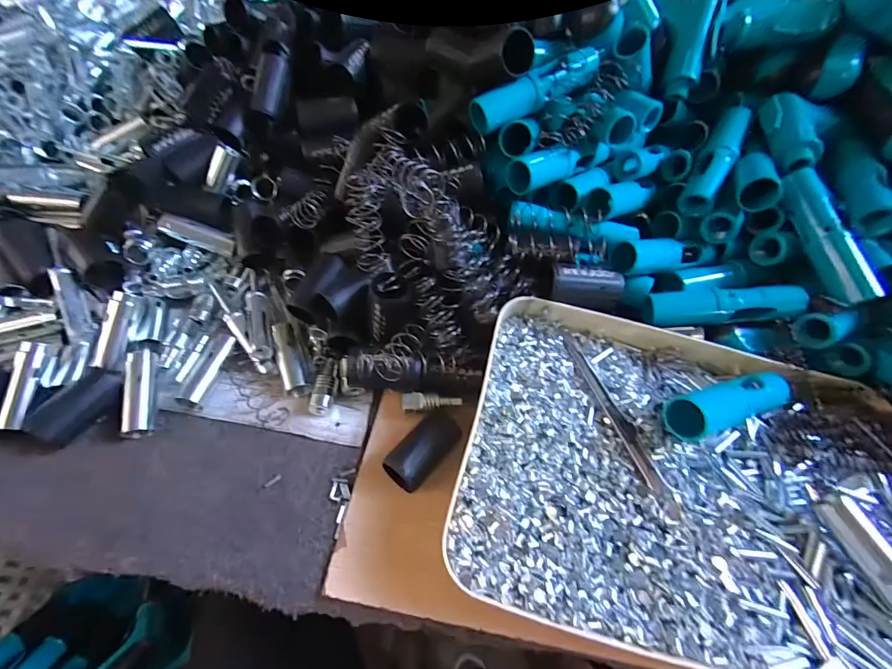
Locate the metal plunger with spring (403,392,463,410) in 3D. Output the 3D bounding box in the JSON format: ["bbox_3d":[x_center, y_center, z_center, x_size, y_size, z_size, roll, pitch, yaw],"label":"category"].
[{"bbox_3d":[-0.012,0.060,0.344,0.051,0.013,0.016,2,55,-3],"label":"metal plunger with spring"}]

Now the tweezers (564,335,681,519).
[{"bbox_3d":[0.127,0.059,0.297,0.017,0.012,0.148,-13,57,-13],"label":"tweezers"}]

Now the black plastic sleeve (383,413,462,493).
[{"bbox_3d":[-0.017,0.094,0.315,0.031,0.033,0.064,37,60,20],"label":"black plastic sleeve"}]

